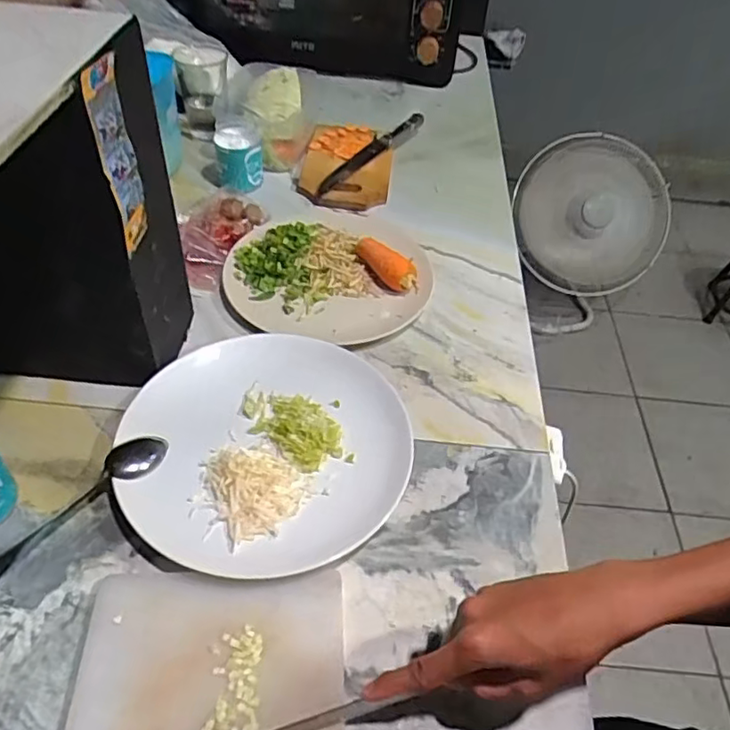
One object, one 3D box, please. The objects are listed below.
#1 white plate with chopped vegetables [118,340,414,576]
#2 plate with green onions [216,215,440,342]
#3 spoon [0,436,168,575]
[{"bbox_3d":[-0.091,0.074,0.571,0.255,0.035,0.249,3,47,-3],"label":"white plate with chopped vegetables"},{"bbox_3d":[-0.040,-0.126,0.757,0.242,0.041,0.252,3,47,-3],"label":"plate with green onions"},{"bbox_3d":[-0.245,0.115,0.526,0.031,0.025,0.170,35,53,24],"label":"spoon"}]

